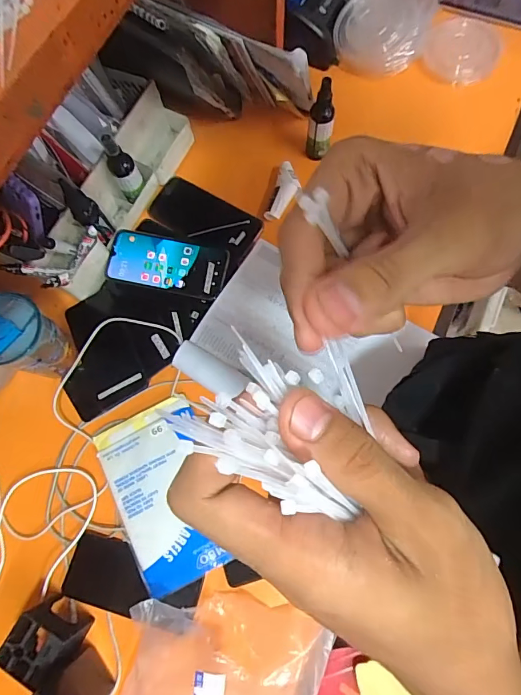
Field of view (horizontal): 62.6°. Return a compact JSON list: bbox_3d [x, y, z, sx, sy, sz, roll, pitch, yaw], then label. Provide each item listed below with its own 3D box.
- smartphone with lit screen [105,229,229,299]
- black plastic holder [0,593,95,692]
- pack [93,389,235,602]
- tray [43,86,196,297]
[{"bbox_3d":[-0.137,-0.123,0.620,0.174,0.007,0.081,8,75,5],"label":"smartphone with lit screen"},{"bbox_3d":[-0.240,0.330,0.482,0.065,0.089,0.055,32,78,10],"label":"black plastic holder"},{"bbox_3d":[-0.124,0.183,0.551,0.130,0.016,0.215,-24,75,-5],"label":"pack"},{"bbox_3d":[-0.206,-0.230,0.642,0.076,0.095,0.327,26,77,9],"label":"tray"}]

